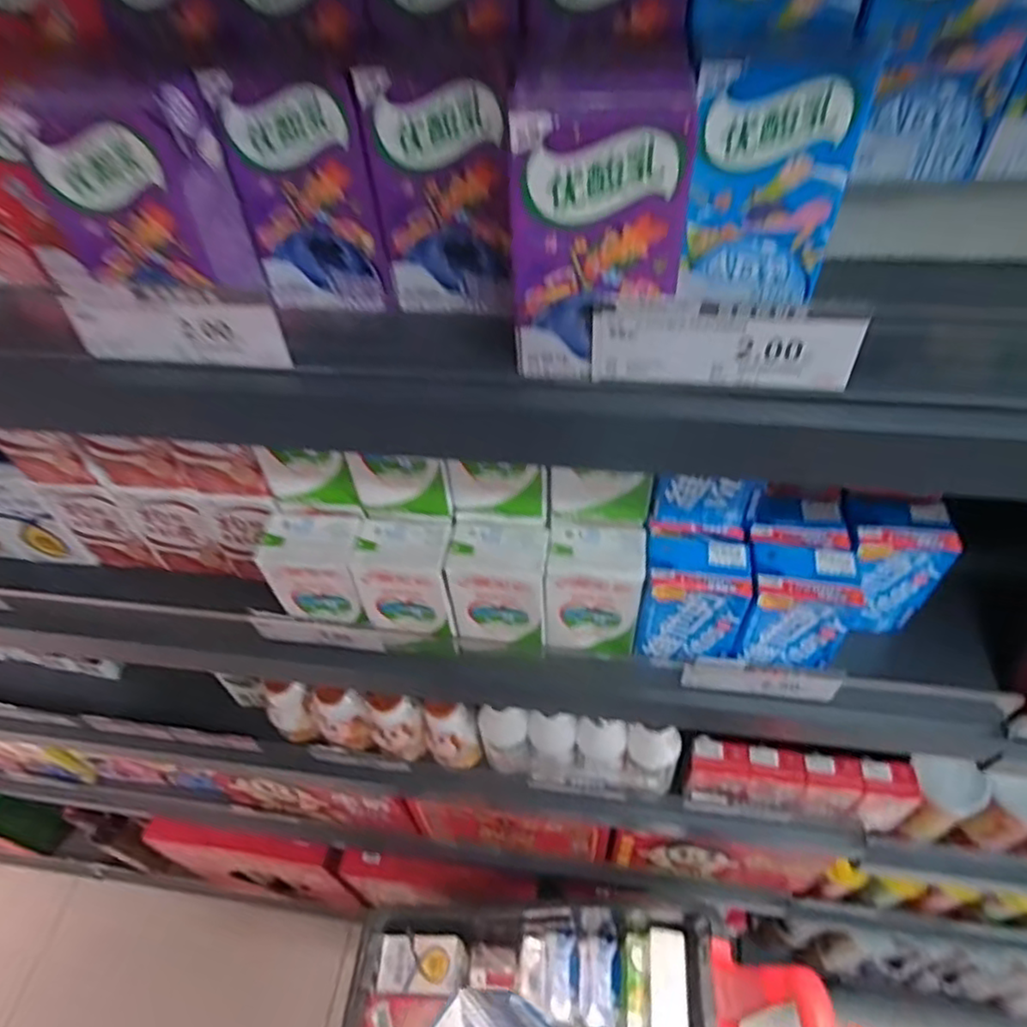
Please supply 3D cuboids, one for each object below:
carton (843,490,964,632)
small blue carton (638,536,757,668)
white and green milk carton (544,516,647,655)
[{"bbox_3d":[0.259,0.035,0.487,0.064,0.106,0.045,1,51,7],"label":"carton"},{"bbox_3d":[0.122,0.061,0.469,0.065,0.089,0.051,7,52,12],"label":"small blue carton"},{"bbox_3d":[0.056,0.054,0.482,0.064,0.093,0.049,5,52,9],"label":"white and green milk carton"}]

